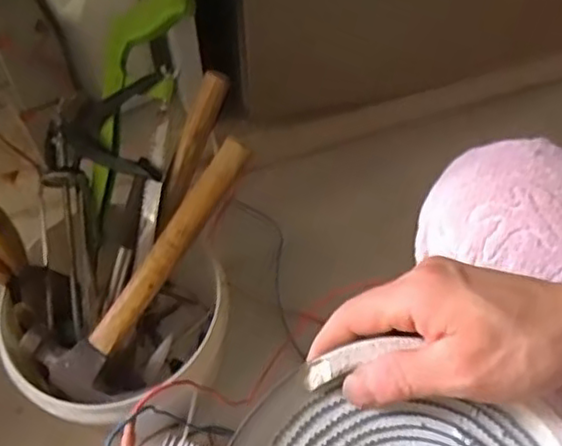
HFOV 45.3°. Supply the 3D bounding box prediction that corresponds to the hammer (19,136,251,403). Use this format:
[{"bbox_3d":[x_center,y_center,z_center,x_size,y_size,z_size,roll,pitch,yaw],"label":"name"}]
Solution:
[{"bbox_3d":[-0.135,0.038,0.668,0.096,0.032,0.296,40,94,23],"label":"hammer"}]

